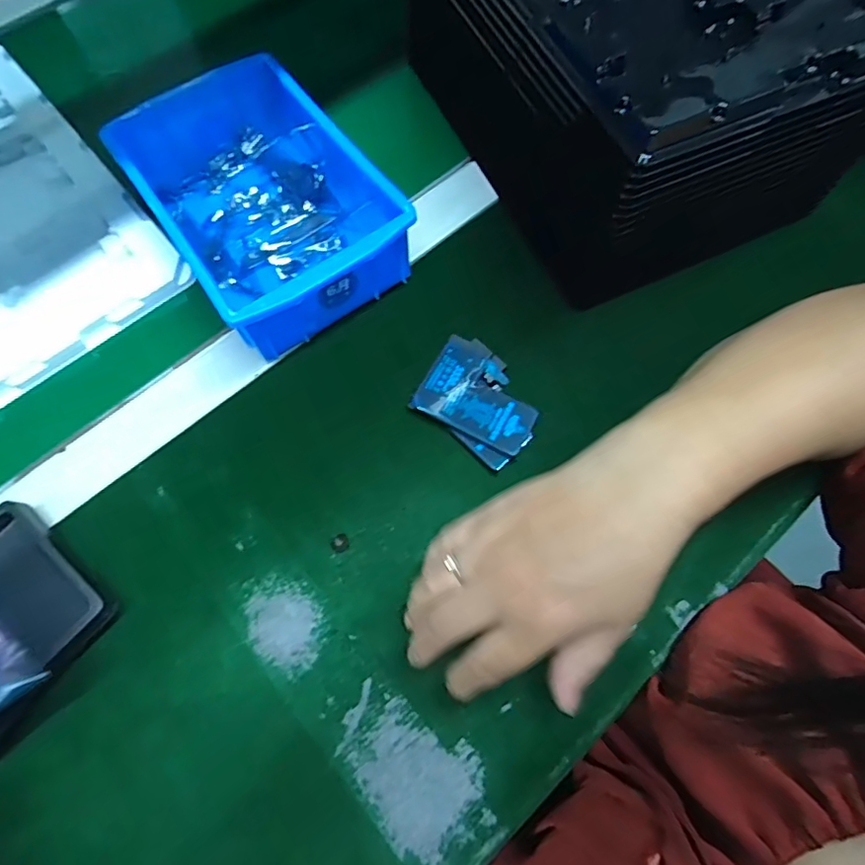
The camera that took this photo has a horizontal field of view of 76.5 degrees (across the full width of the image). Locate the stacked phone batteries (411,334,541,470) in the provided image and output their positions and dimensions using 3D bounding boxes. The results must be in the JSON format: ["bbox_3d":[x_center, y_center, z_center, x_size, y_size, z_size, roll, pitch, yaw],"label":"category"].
[{"bbox_3d":[0.031,-0.021,0.355,0.079,0.015,0.062,37,73,13],"label":"stacked phone batteries"}]

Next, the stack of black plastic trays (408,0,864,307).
[{"bbox_3d":[0.135,-0.256,0.377,0.216,0.147,0.297,-23,71,-8],"label":"stack of black plastic trays"}]

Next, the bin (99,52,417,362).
[{"bbox_3d":[-0.116,-0.157,0.378,0.130,0.064,0.198,-33,72,-13],"label":"bin"}]

